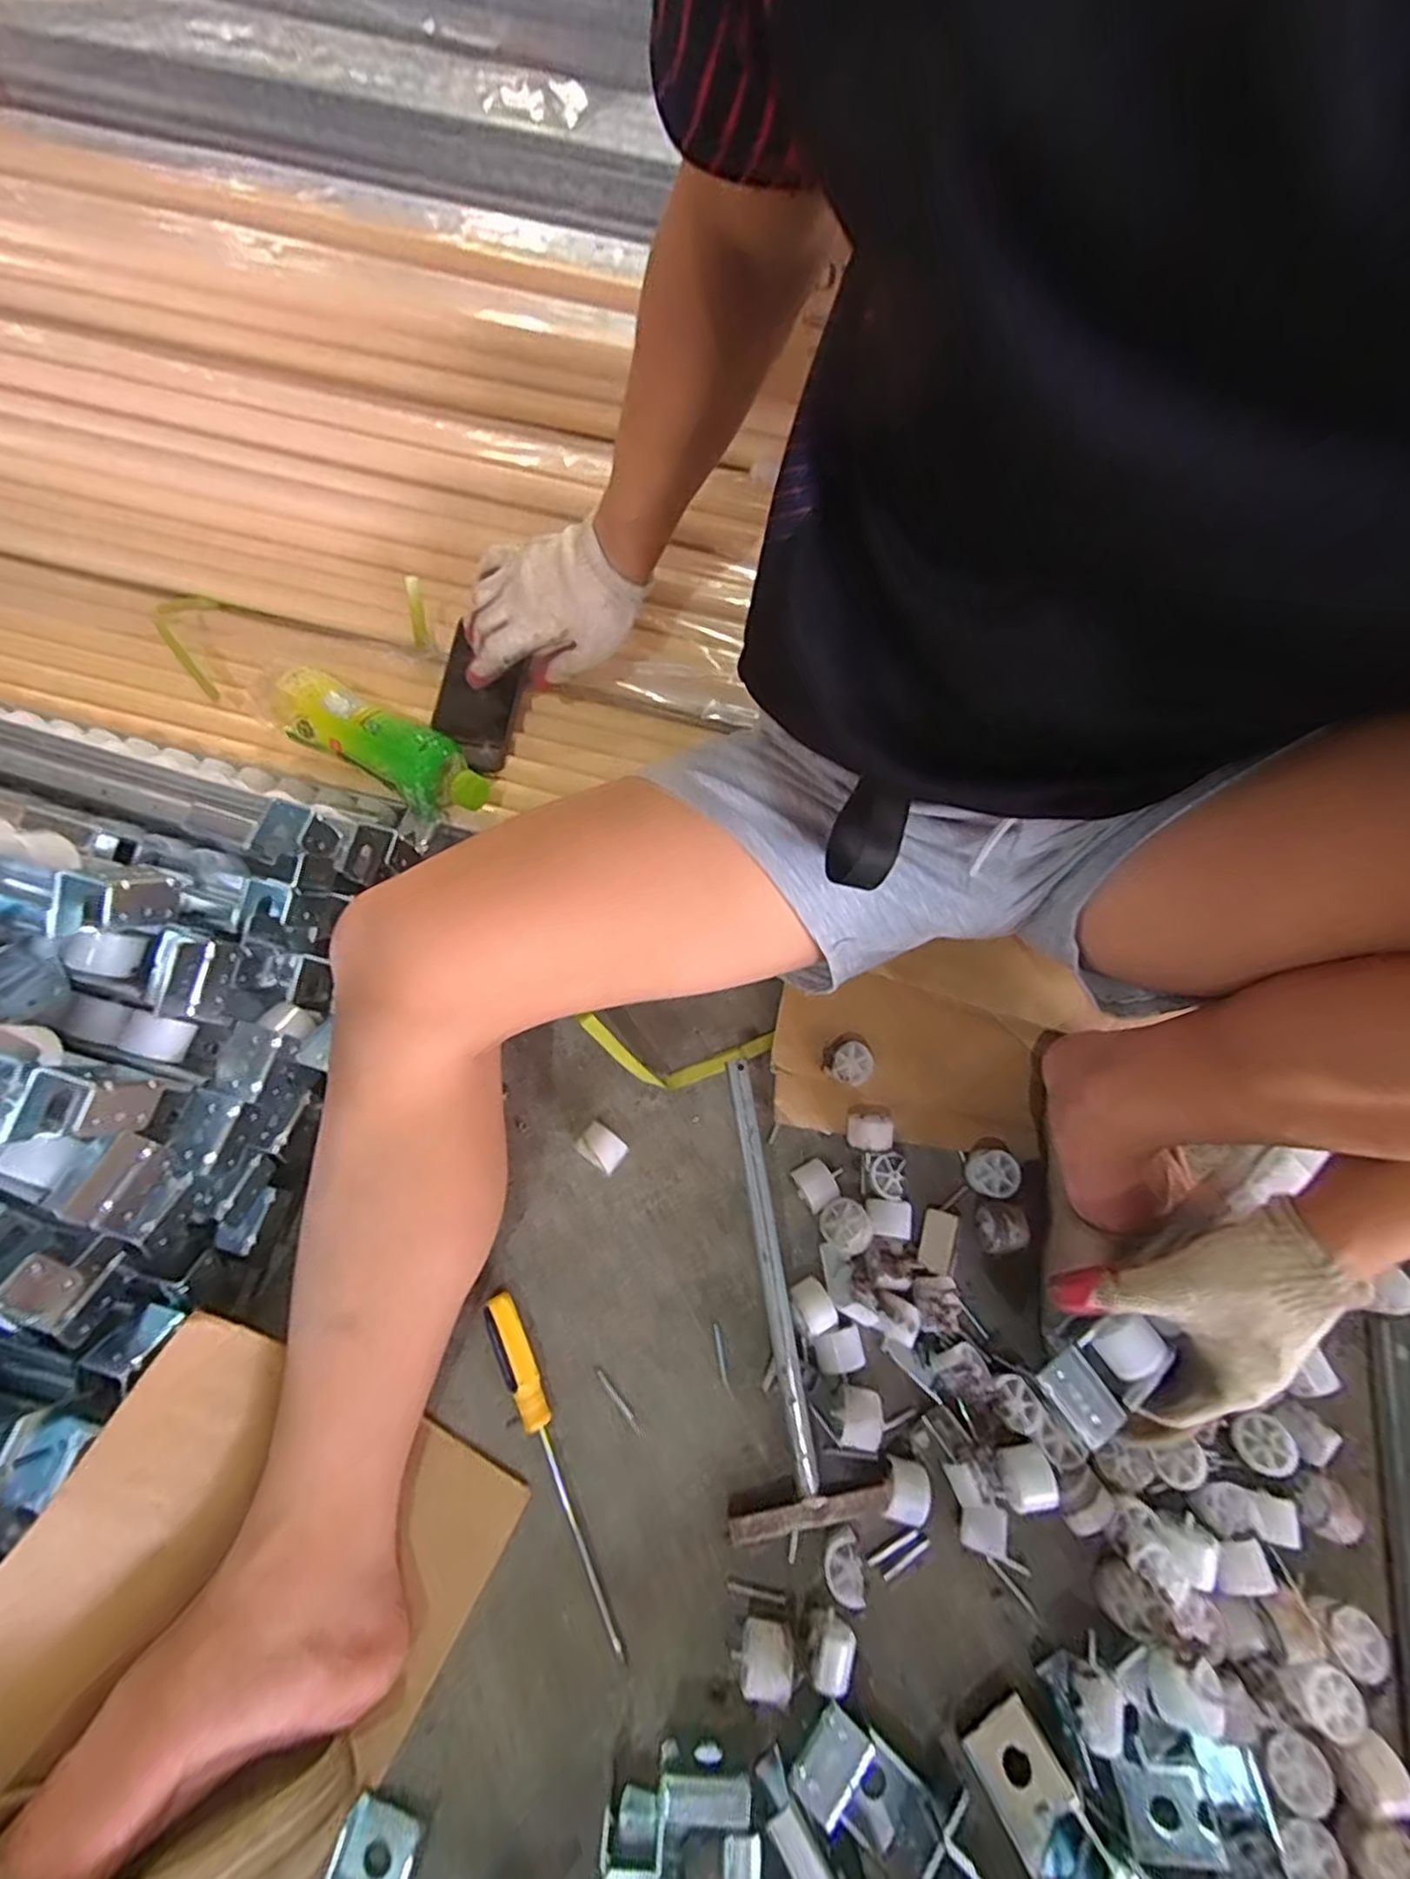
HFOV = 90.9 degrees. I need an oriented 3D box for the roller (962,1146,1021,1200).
[{"bbox_3d":[0.223,0.182,0.544,0.037,0.023,0.037,1,68,-2],"label":"roller"}]

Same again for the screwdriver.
[{"bbox_3d":[-0.101,0.345,0.457,0.023,0.022,0.215,-23,70,-11],"label":"screwdriver"}]

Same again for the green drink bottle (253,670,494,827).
[{"bbox_3d":[-0.290,-0.176,0.599,0.224,0.052,0.067,30,70,10],"label":"green drink bottle"}]

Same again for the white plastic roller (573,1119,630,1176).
[{"bbox_3d":[-0.079,0.161,0.535,0.036,0.028,0.028,35,71,12],"label":"white plastic roller"}]

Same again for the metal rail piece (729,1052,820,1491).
[{"bbox_3d":[0.046,0.224,0.479,0.015,0.017,0.277,-8,82,-6],"label":"metal rail piece"}]

